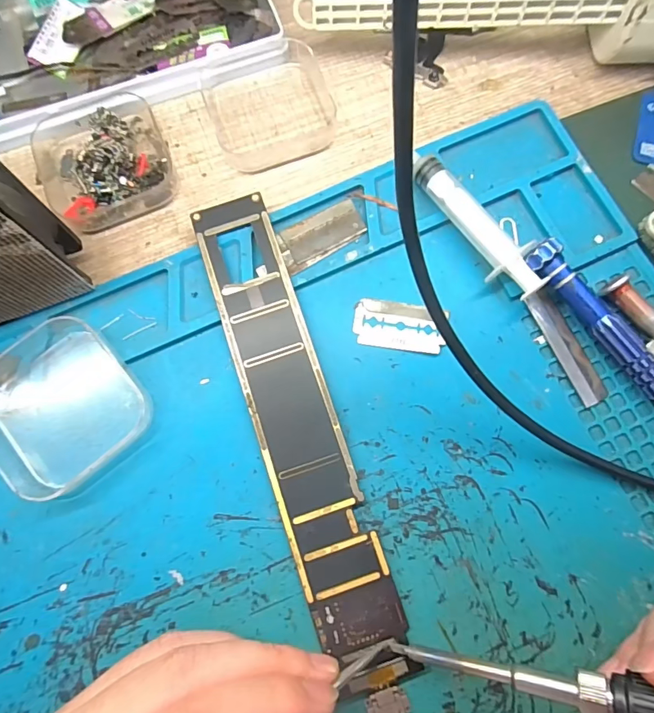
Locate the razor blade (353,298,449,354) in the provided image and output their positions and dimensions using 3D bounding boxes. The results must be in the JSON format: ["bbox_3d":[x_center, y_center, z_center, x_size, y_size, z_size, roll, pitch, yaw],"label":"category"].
[{"bbox_3d":[0.034,-0.014,0.205,0.042,0.004,0.022,8,77,3],"label":"razor blade"}]

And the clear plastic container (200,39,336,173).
[{"bbox_3d":[-0.029,-0.134,0.235,0.065,0.015,0.063,-21,77,-3],"label":"clear plastic container"}]

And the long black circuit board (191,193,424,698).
[{"bbox_3d":[-0.014,0.027,0.195,0.036,0.007,0.212,-18,77,-2],"label":"long black circuit board"}]

